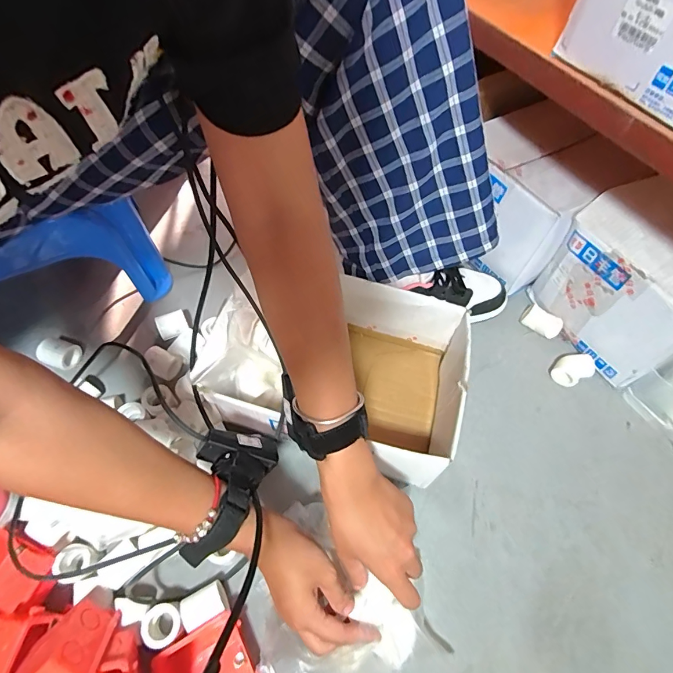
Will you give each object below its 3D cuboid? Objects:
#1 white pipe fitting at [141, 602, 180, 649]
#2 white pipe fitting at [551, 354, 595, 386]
[{"bbox_3d":[-0.174,0.291,0.417,0.035,0.044,0.036,2,61,-3],"label":"white pipe fitting"},{"bbox_3d":[0.343,0.048,0.600,0.055,0.033,0.042,-22,65,-15],"label":"white pipe fitting"}]

